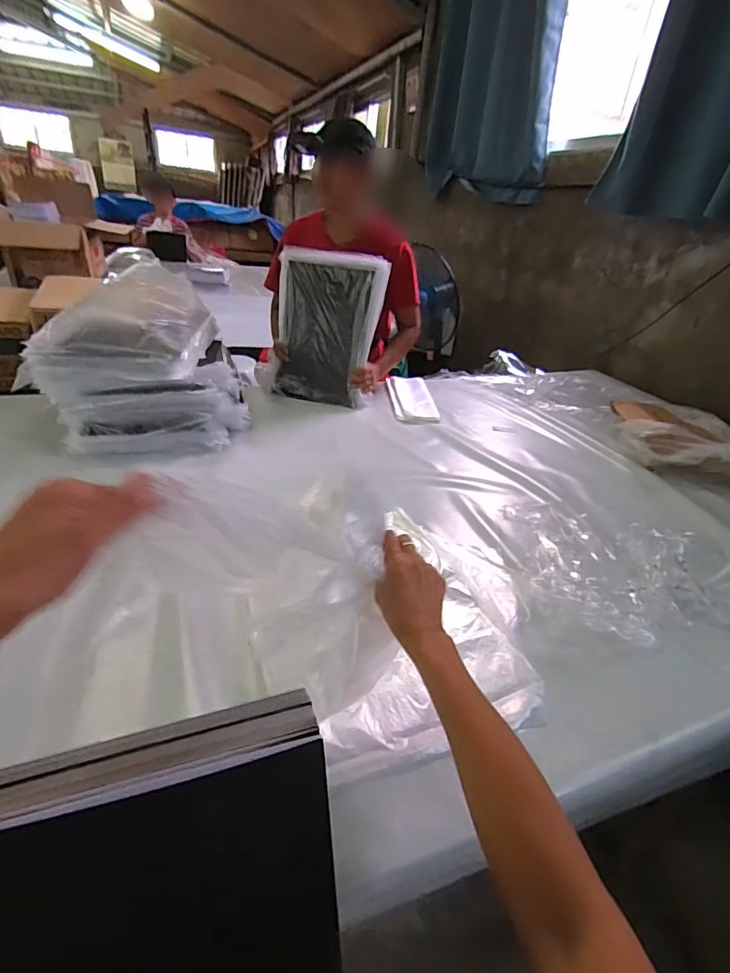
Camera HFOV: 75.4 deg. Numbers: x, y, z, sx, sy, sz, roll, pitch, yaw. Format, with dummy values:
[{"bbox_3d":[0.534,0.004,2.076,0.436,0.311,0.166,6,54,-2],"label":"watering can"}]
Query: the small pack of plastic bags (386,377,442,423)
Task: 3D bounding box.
[{"bbox_3d":[0.141,-0.277,1.454,0.131,0.010,0.362,3,31,-4],"label":"small pack of plastic bags"}]

